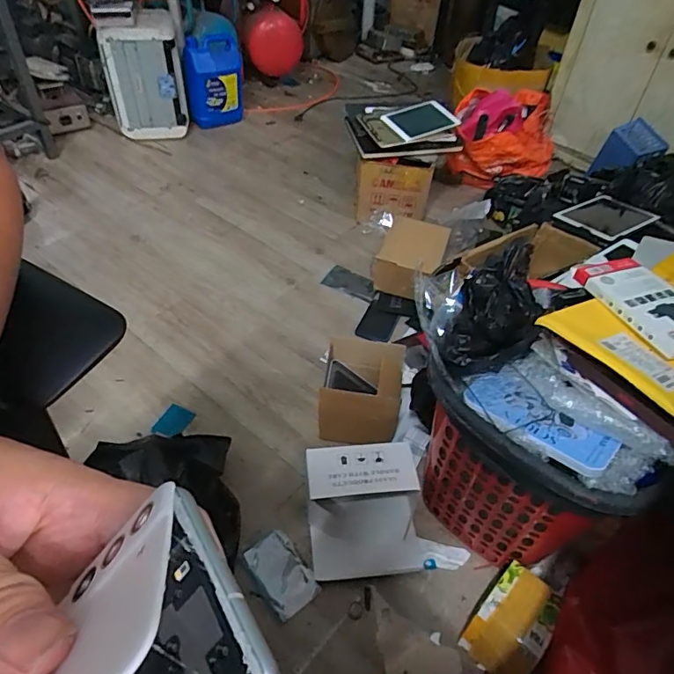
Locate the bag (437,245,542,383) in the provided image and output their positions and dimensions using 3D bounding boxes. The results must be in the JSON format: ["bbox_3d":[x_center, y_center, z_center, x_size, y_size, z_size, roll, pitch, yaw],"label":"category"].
[{"bbox_3d":[0.209,-0.027,0.661,0.107,0.123,0.178,21,48,15],"label":"bag"}]

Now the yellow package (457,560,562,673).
[{"bbox_3d":[0.260,0.430,0.762,0.098,0.080,0.143,31,52,23],"label":"yellow package"}]

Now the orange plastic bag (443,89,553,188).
[{"bbox_3d":[0.499,-0.632,1.616,0.343,0.251,0.248,-6,47,-10],"label":"orange plastic bag"}]

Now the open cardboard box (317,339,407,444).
[{"bbox_3d":[0.048,0.109,1.003,0.151,0.148,0.184,12,47,6],"label":"open cardboard box"}]

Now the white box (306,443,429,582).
[{"bbox_3d":[0.048,0.291,0.861,0.183,0.100,0.188,-3,47,-8],"label":"white box"}]

